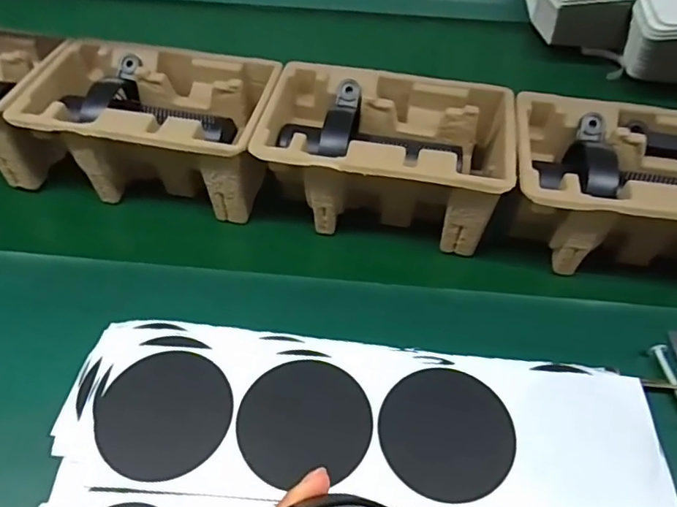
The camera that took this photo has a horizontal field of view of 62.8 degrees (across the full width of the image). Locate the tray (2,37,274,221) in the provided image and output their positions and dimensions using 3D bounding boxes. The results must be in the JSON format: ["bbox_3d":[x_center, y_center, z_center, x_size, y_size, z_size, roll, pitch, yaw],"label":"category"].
[{"bbox_3d":[-0.180,-0.128,0.562,0.224,0.099,0.147,7,53,5],"label":"tray"}]

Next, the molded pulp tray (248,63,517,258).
[{"bbox_3d":[0.044,-0.096,0.542,0.226,0.096,0.141,8,53,5],"label":"molded pulp tray"}]

